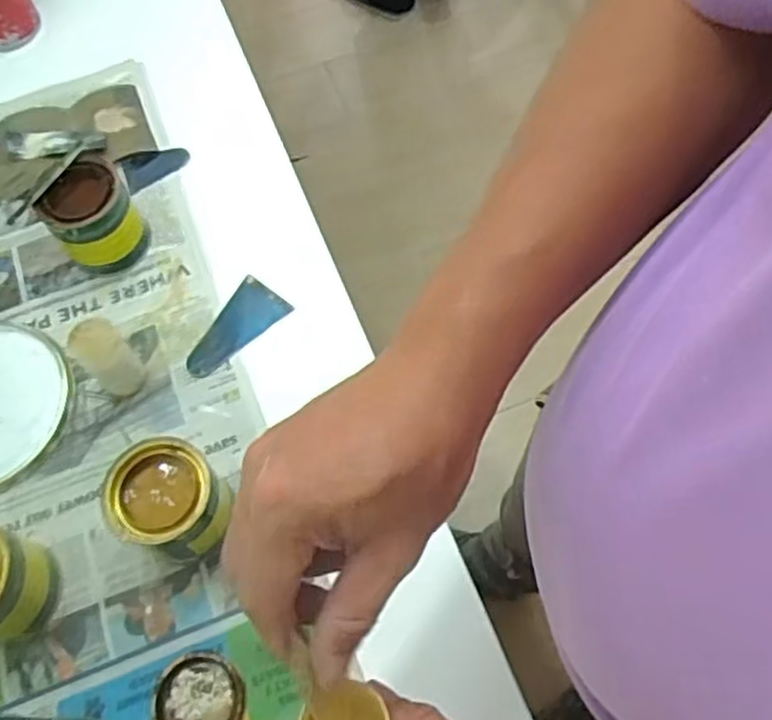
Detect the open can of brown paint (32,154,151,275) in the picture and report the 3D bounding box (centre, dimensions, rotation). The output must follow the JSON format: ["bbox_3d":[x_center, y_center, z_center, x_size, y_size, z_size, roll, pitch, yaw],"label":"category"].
[{"bbox_3d":[-0.245,-0.118,0.619,0.070,0.073,0.065,-32,68,-13],"label":"open can of brown paint"}]

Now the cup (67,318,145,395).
[{"bbox_3d":[-0.219,-0.001,0.578,0.037,0.052,0.047,-38,70,-15],"label":"cup"}]

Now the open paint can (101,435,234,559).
[{"bbox_3d":[-0.149,0.101,0.518,0.074,0.072,0.068,-1,64,3],"label":"open paint can"}]

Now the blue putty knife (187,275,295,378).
[{"bbox_3d":[-0.130,-0.025,0.620,0.047,0.004,0.097,35,71,16],"label":"blue putty knife"}]

